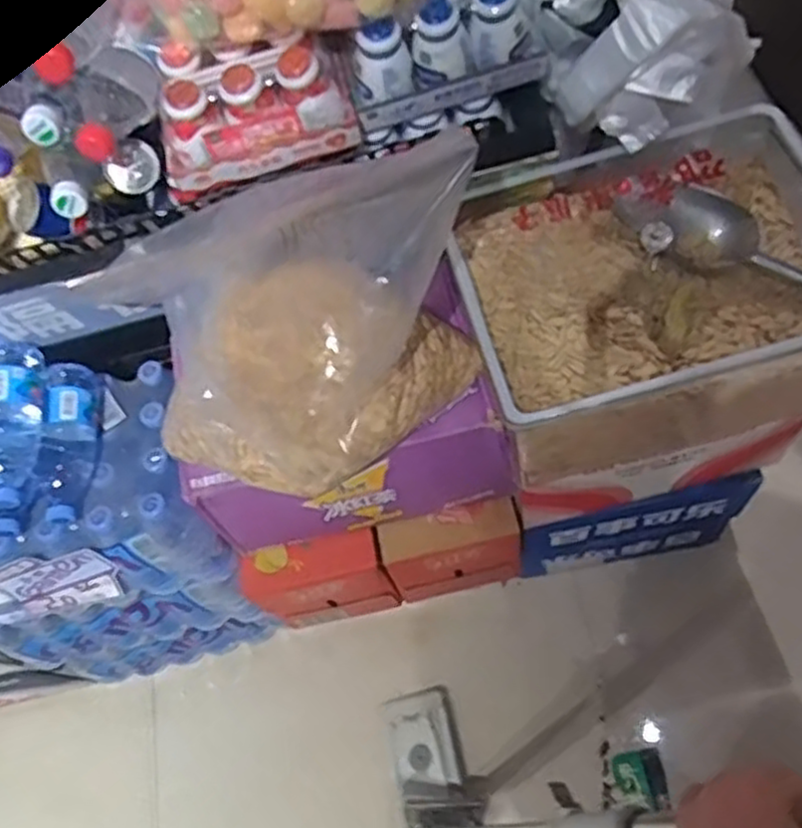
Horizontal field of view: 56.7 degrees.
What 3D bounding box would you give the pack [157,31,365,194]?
[{"bbox_3d":[-0.147,-0.306,0.740,0.190,0.107,0.087,-17,62,2],"label":"pack"}]

